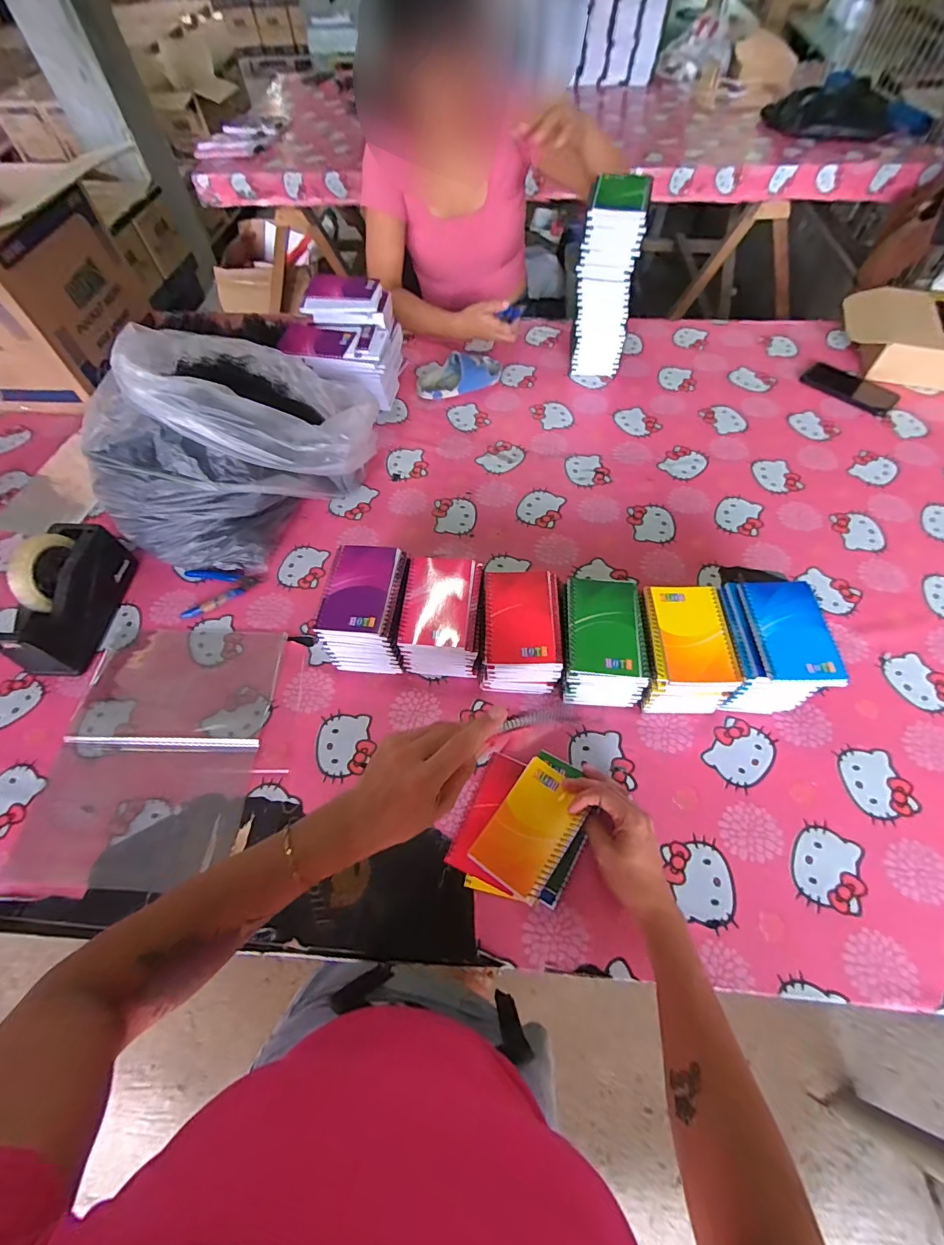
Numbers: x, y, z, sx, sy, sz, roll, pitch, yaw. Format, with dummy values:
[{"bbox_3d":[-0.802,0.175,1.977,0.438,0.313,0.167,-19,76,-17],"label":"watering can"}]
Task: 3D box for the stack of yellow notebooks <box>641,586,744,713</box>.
[{"bbox_3d":[0.259,0.039,0.606,0.096,0.093,0.140,1,60,2],"label":"stack of yellow notebooks"}]

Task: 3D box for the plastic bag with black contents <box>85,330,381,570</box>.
[{"bbox_3d":[-0.355,-0.277,0.729,0.412,0.241,0.274,-34,63,-17],"label":"plastic bag with black contents"}]

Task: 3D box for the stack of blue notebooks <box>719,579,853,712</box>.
[{"bbox_3d":[0.361,0.034,0.598,0.112,0.105,0.143,0,60,1],"label":"stack of blue notebooks"}]

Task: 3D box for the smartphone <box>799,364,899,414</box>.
[{"bbox_3d":[0.737,-0.457,0.938,0.083,0.014,0.166,-38,64,-19],"label":"smartphone"}]

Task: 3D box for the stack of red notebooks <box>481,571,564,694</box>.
[{"bbox_3d":[0.063,0.015,0.616,0.096,0.090,0.133,3,59,4],"label":"stack of red notebooks"}]

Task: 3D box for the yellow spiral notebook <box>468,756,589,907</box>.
[{"bbox_3d":[0.067,0.222,0.523,0.080,0.018,0.130,32,65,20],"label":"yellow spiral notebook"}]

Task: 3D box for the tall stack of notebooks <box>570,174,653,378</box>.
[{"bbox_3d":[0.239,-0.595,0.869,0.099,0.291,0.085,6,59,6],"label":"tall stack of notebooks"}]

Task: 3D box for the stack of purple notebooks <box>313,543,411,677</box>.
[{"bbox_3d":[-0.134,-0.013,0.635,0.100,0.114,0.133,3,60,3],"label":"stack of purple notebooks"}]

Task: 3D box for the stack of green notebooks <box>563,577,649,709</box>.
[{"bbox_3d":[0.161,0.030,0.612,0.098,0.106,0.135,1,59,3],"label":"stack of green notebooks"}]

